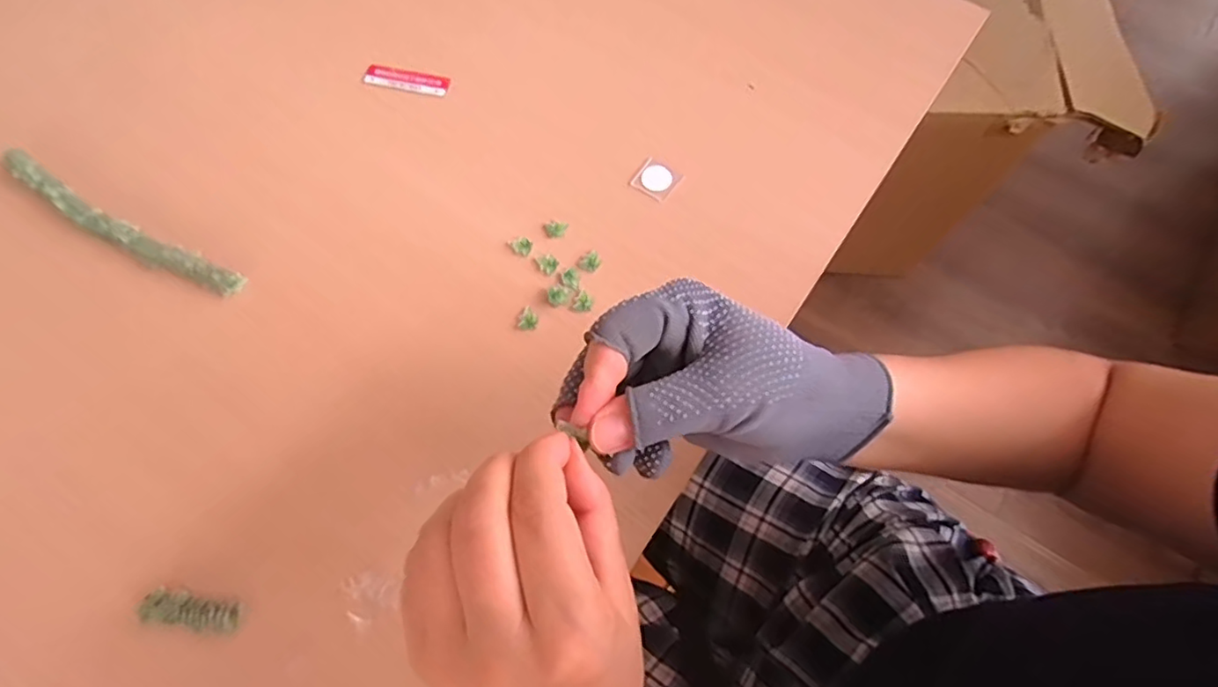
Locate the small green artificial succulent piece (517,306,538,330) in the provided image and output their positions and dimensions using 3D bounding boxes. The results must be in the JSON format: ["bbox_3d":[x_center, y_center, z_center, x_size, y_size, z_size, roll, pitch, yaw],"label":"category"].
[{"bbox_3d":[-0.055,-0.017,0.415,0.012,0.004,0.016,16,70,5],"label":"small green artificial succulent piece"}]

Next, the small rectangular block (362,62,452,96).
[{"bbox_3d":[-0.167,-0.217,0.497,0.071,0.004,0.021,13,70,4],"label":"small rectangular block"}]

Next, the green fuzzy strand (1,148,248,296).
[{"bbox_3d":[-0.355,-0.084,0.437,0.209,0.019,0.024,27,71,9],"label":"green fuzzy strand"}]

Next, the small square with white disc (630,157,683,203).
[{"bbox_3d":[0.036,-0.125,0.458,0.030,0.004,0.029,34,73,11],"label":"small square with white disc"}]

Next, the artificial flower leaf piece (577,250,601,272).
[{"bbox_3d":[-0.013,-0.059,0.430,0.016,0.004,0.014,-42,76,-15],"label":"artificial flower leaf piece"}]

